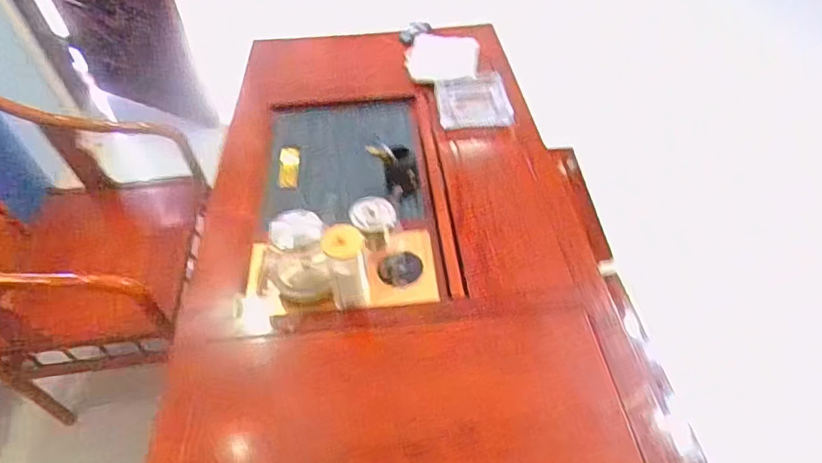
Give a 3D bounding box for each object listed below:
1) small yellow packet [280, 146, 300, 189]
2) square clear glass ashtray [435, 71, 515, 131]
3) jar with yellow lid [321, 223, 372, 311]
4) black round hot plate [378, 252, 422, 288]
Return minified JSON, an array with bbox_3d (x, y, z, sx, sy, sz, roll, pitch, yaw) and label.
[{"bbox_3d":[-0.316,-0.168,1.308,0.048,0.008,0.155,5,48,-15],"label":"small yellow packet"},{"bbox_3d":[0.170,-0.358,1.379,0.189,0.032,0.213,-4,49,-2],"label":"square clear glass ashtray"},{"bbox_3d":[-0.112,0.074,0.905,0.069,0.184,0.063,-1,49,1],"label":"jar with yellow lid"},{"bbox_3d":[-0.022,0.077,1.040,0.089,0.010,0.073,-19,62,-6],"label":"black round hot plate"}]

